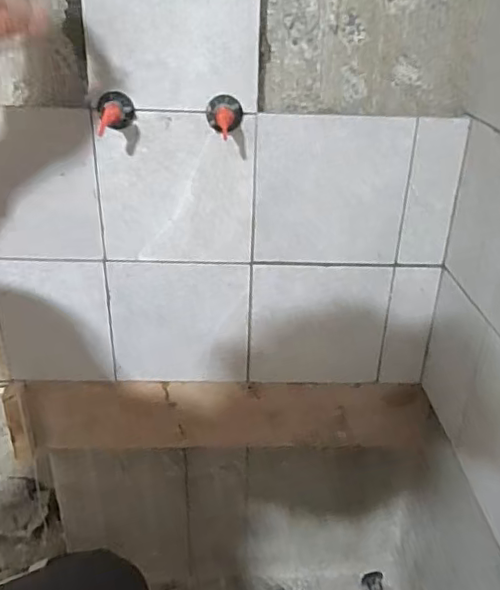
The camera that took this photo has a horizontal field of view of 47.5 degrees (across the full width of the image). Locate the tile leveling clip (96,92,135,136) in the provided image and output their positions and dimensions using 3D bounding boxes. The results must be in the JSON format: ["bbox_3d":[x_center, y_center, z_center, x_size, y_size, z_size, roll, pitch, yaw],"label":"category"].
[{"bbox_3d":[-0.116,-0.156,0.491,0.032,0.029,0.050,-5,29,-12],"label":"tile leveling clip"}]

